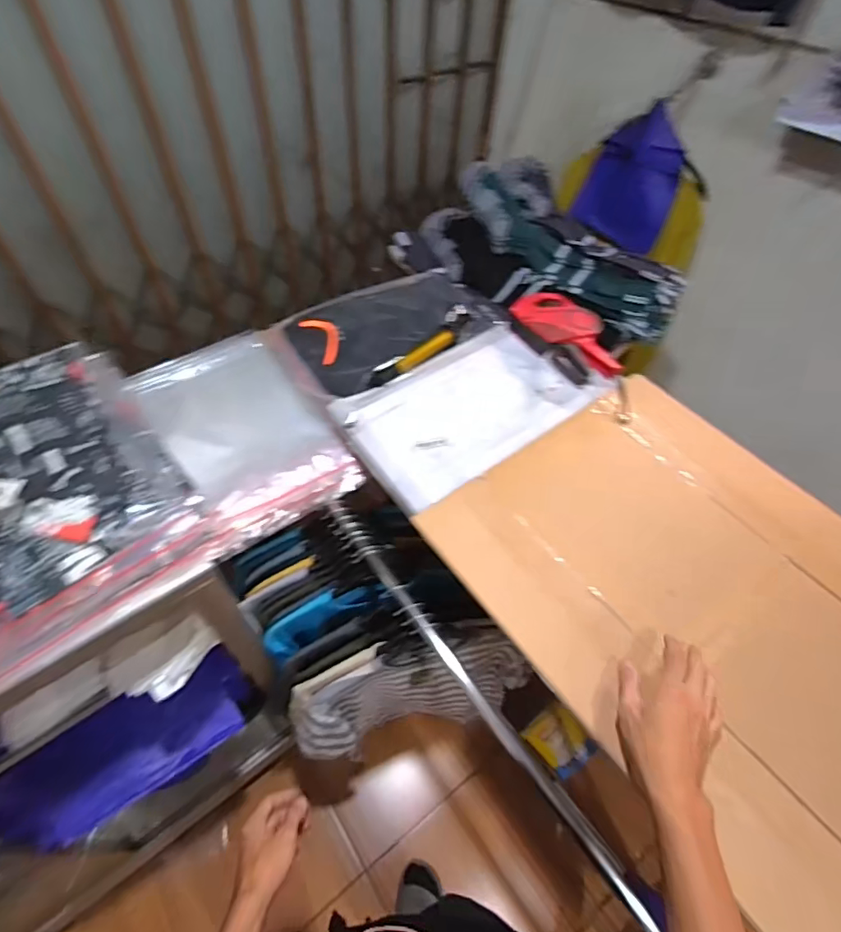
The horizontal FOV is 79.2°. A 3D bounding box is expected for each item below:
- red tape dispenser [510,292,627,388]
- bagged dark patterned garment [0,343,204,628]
[{"bbox_3d":[0.268,-0.238,0.930,0.125,0.065,0.223,-28,61,-21],"label":"red tape dispenser"},{"bbox_3d":[-0.475,0.010,0.625,0.281,0.055,0.361,-32,62,-23],"label":"bagged dark patterned garment"}]

